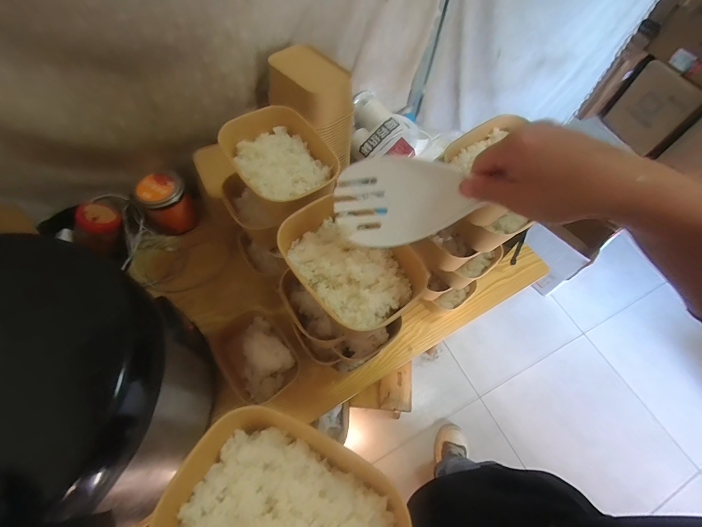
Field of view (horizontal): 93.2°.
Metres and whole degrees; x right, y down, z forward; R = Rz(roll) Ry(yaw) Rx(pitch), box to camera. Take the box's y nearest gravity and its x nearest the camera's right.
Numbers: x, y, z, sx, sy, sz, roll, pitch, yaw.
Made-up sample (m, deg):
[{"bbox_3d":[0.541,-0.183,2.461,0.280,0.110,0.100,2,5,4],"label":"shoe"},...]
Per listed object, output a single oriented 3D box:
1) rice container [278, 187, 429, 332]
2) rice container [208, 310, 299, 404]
[{"bbox_3d":[-0.005,-0.005,0.377,0.164,0.056,0.118,42,66,18],"label":"rice container"},{"bbox_3d":[-0.180,0.174,0.631,0.121,0.072,0.159,-31,67,-19],"label":"rice container"}]

